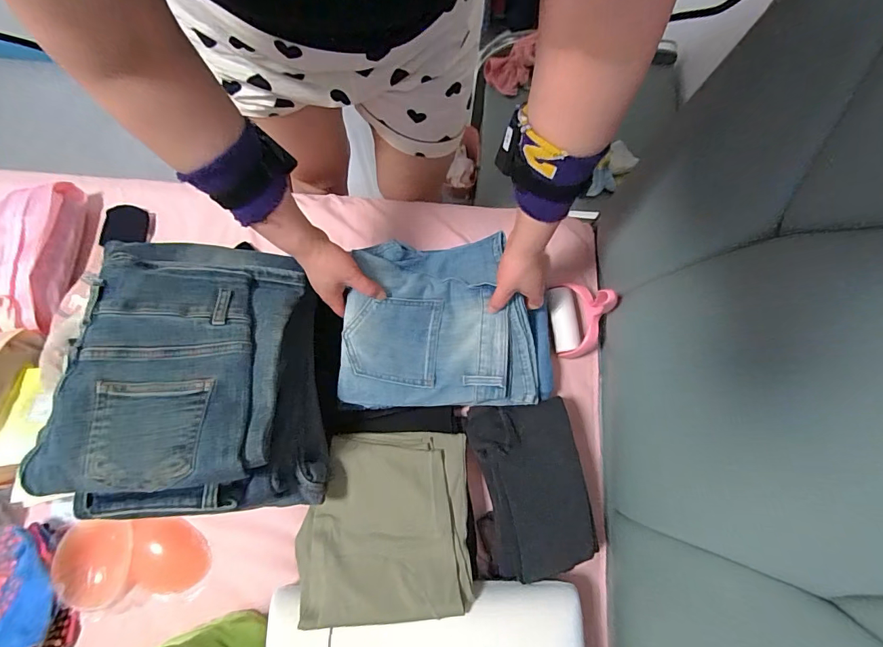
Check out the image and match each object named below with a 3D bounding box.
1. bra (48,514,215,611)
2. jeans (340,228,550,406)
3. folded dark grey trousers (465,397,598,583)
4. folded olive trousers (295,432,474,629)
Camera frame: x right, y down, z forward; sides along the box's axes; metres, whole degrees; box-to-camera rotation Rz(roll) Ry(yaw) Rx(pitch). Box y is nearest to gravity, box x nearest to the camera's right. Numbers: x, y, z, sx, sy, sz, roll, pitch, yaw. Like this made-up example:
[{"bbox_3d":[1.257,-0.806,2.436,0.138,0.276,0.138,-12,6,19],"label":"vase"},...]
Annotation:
[{"bbox_3d":[-0.431,0.332,0.601,0.185,0.040,0.119,0,79,-1],"label":"bra"},{"bbox_3d":[0.013,-0.004,0.589,0.288,0.088,0.226,0,79,-1],"label":"jeans"},{"bbox_3d":[0.115,0.214,0.587,0.149,0.067,0.223,-14,80,-4],"label":"folded dark grey trousers"},{"bbox_3d":[-0.074,0.254,0.549,0.215,0.049,0.212,-2,79,-1],"label":"folded olive trousers"}]

